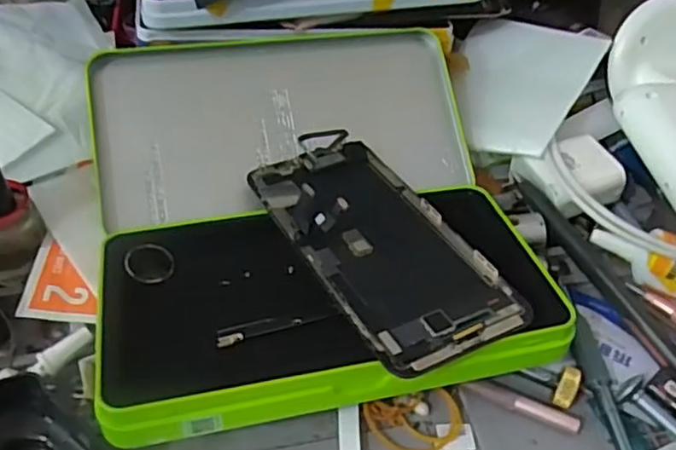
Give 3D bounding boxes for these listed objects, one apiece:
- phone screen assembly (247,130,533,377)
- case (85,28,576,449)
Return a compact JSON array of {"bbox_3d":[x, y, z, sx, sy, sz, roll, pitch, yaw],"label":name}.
[{"bbox_3d":[0.017,0.002,0.287,0.068,0.012,0.140,-19,46,-23],"label":"phone screen assembly"},{"bbox_3d":[-0.015,-0.007,0.310,0.188,0.054,0.206,-7,48,-11],"label":"case"}]

